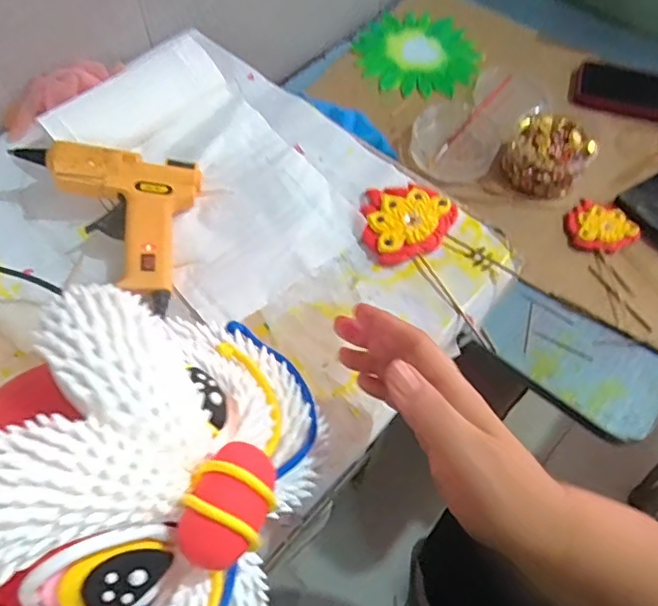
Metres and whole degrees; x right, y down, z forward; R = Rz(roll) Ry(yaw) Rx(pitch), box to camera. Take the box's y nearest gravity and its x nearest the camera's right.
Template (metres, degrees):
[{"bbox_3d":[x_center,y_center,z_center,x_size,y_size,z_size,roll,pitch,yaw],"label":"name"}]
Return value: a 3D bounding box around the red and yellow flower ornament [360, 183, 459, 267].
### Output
[{"bbox_3d":[0.061,-0.071,0.461,0.075,0.015,0.072,1,60,-2],"label":"red and yellow flower ornament"}]

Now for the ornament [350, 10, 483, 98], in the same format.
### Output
[{"bbox_3d":[0.124,-0.354,0.795,0.169,0.021,0.156,1,60,-2],"label":"ornament"}]

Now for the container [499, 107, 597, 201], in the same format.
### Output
[{"bbox_3d":[0.262,-0.179,0.673,0.090,0.055,0.088,1,60,-2],"label":"container"}]

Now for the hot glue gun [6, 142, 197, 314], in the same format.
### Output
[{"bbox_3d":[-0.182,-0.069,0.438,0.140,0.037,0.124,7,60,2],"label":"hot glue gun"}]

